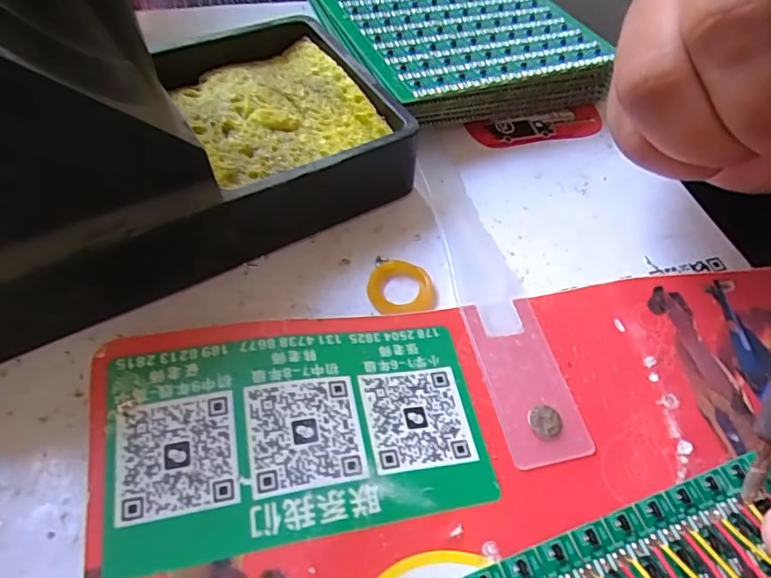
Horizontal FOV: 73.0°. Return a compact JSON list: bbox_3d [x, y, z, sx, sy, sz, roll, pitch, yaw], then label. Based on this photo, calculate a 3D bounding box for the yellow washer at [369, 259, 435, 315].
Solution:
[{"bbox_3d":[0.004,-0.001,0.146,0.018,0.004,0.017,3,53,-4],"label":"yellow washer"}]

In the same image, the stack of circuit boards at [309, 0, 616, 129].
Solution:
[{"bbox_3d":[0.023,-0.102,0.209,0.094,0.024,0.099,-20,58,-20],"label":"stack of circuit boards"}]

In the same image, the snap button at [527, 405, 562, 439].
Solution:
[{"bbox_3d":[0.039,0.032,0.126,0.008,0.004,0.008,3,58,-5],"label":"snap button"}]

